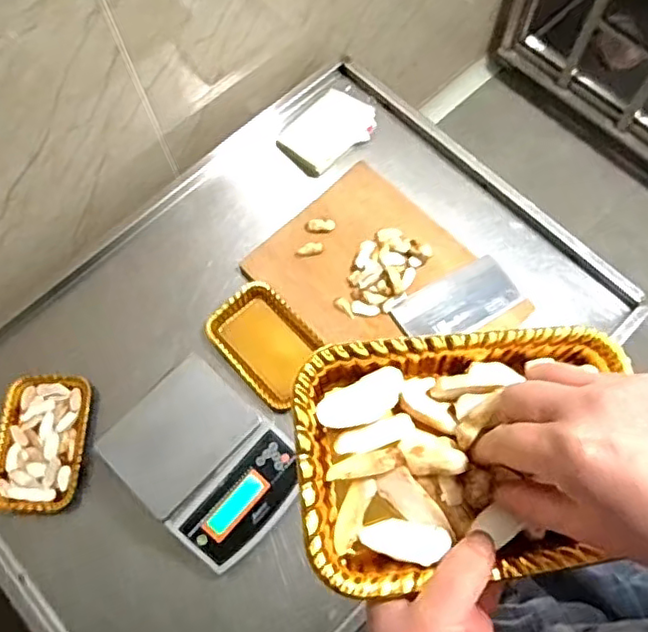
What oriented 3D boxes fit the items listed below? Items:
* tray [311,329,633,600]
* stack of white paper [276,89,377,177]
[{"bbox_3d":[0.079,0.068,0.320,0.173,0.032,0.120,-7,69,-1],"label":"tray"},{"bbox_3d":[0.004,-0.313,1.060,0.118,0.028,0.151,40,75,15],"label":"stack of white paper"}]

